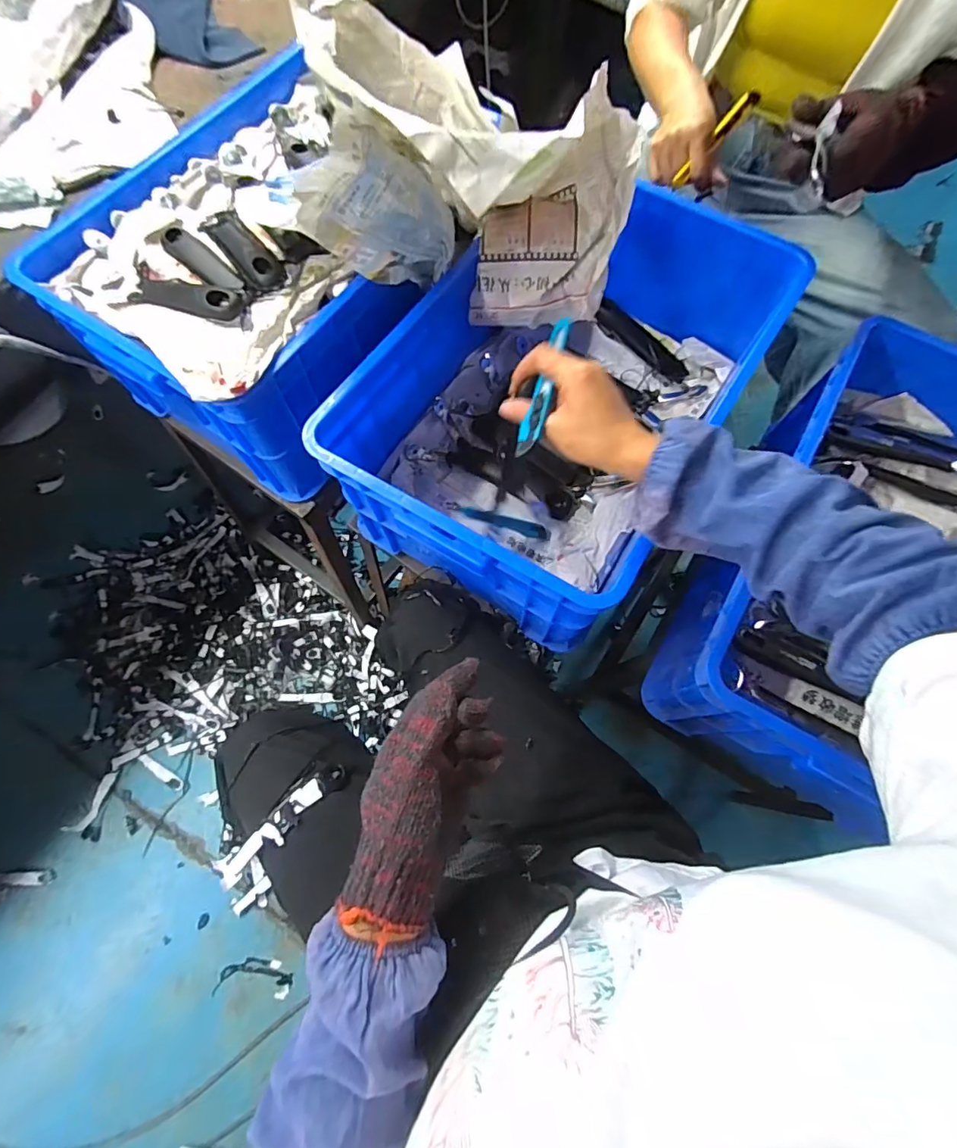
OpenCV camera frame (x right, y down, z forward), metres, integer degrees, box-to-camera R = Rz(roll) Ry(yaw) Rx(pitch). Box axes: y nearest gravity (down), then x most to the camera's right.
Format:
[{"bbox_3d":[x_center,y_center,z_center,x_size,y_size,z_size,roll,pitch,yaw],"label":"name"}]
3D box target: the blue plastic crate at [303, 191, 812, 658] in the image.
[{"bbox_3d":[0.105,-0.222,0.619,0.338,0.191,0.524,32,74,10],"label":"blue plastic crate"}]

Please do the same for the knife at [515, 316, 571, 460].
[{"bbox_3d":[0.056,-0.155,0.417,0.018,0.011,0.120,17,84,5],"label":"knife"}]

